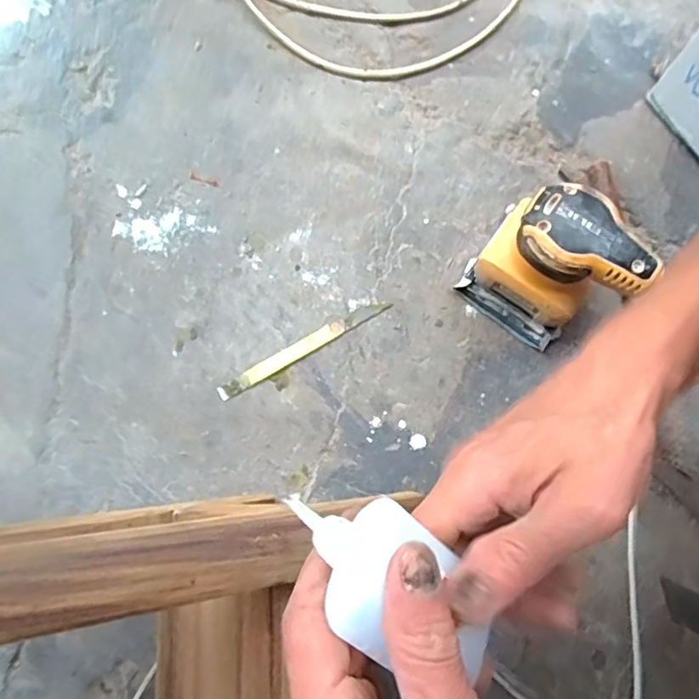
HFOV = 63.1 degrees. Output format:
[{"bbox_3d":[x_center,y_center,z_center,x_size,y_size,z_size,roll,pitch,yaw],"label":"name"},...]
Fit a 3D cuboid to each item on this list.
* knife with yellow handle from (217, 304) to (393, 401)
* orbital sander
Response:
[{"bbox_3d":[-0.044,-0.003,0.547,0.180,0.004,0.015,-30,80,-6],"label":"knife with yellow handle"},{"bbox_3d":[0.176,-0.067,0.493,0.122,0.128,0.088,39,81,8],"label":"orbital sander"}]

